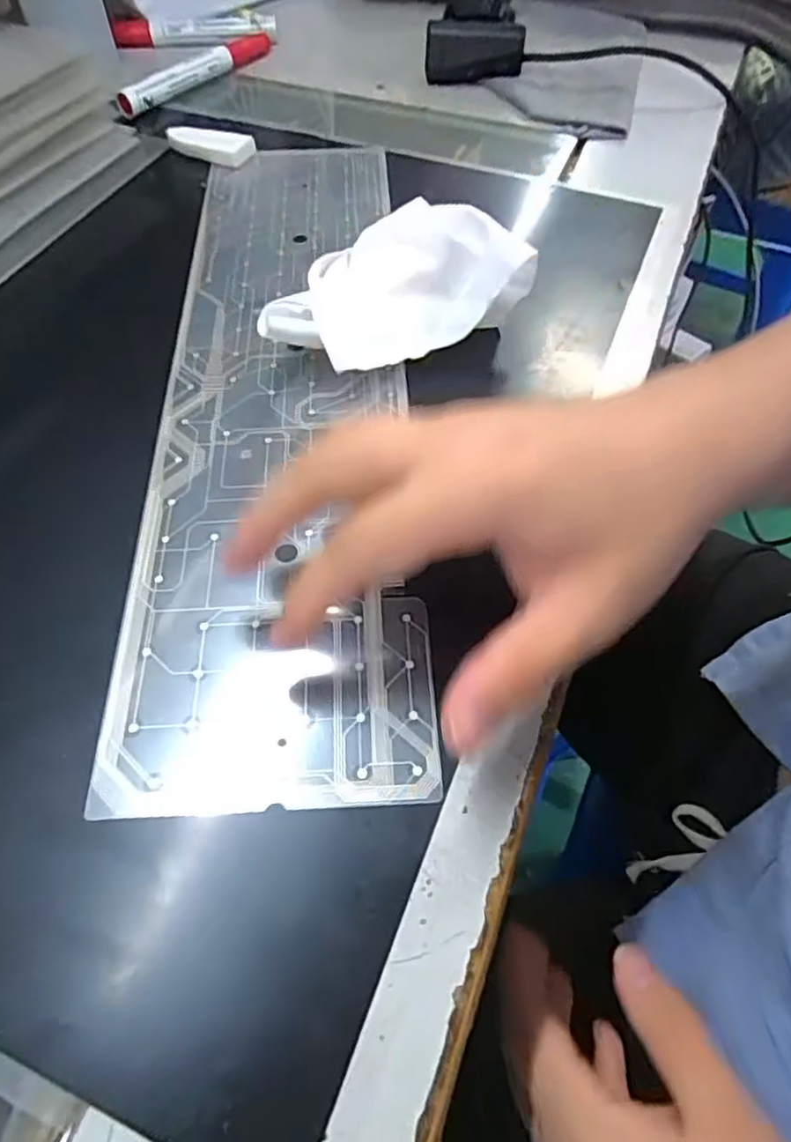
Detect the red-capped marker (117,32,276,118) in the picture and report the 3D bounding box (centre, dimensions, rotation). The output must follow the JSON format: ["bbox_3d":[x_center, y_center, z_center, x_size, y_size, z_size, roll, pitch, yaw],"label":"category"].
[{"bbox_3d":[-0.141,-0.366,0.482,0.016,0.018,0.147,31,62,18],"label":"red-capped marker"}]

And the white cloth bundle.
[{"bbox_3d":[-0.004,-0.127,0.305,0.114,0.054,0.066,-16,59,-10],"label":"white cloth bundle"}]

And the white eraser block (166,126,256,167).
[{"bbox_3d":[-0.116,-0.271,0.417,0.054,0.013,0.020,22,60,13],"label":"white eraser block"}]

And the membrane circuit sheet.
[{"bbox_3d":[-0.053,-0.094,0.314,0.110,0.005,0.401,-3,57,-2],"label":"membrane circuit sheet"}]

